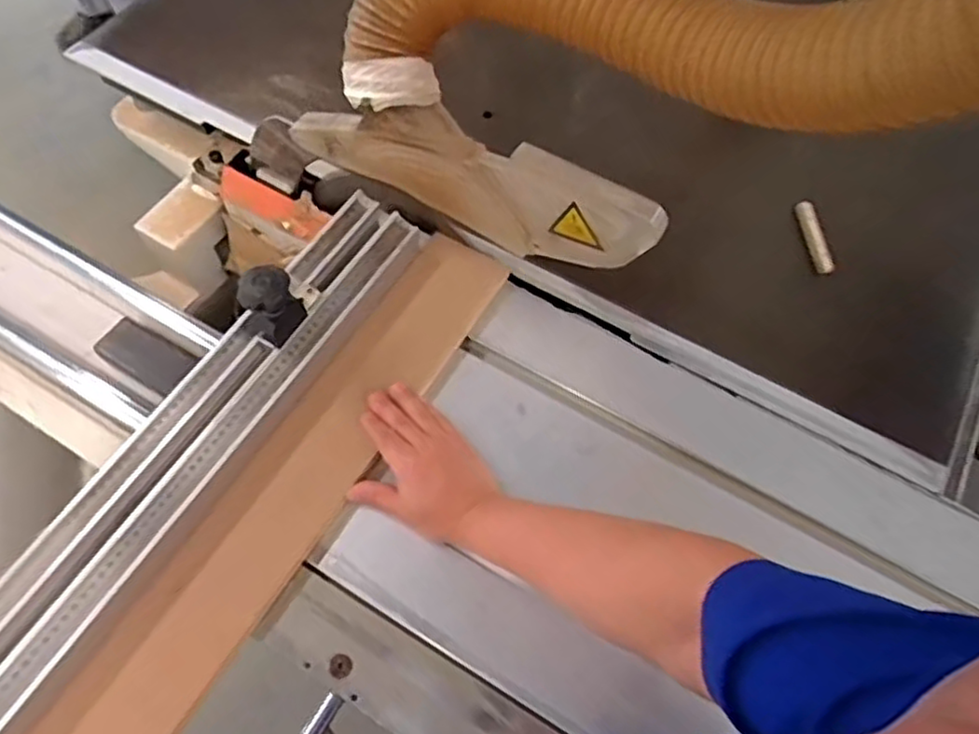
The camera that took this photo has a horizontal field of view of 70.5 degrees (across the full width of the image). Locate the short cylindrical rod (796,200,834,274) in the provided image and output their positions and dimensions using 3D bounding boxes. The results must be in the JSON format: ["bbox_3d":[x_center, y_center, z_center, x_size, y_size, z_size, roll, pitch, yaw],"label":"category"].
[{"bbox_3d":[0.390,-0.160,0.835,0.016,0.022,0.106,-5,62,-3],"label":"short cylindrical rod"}]

